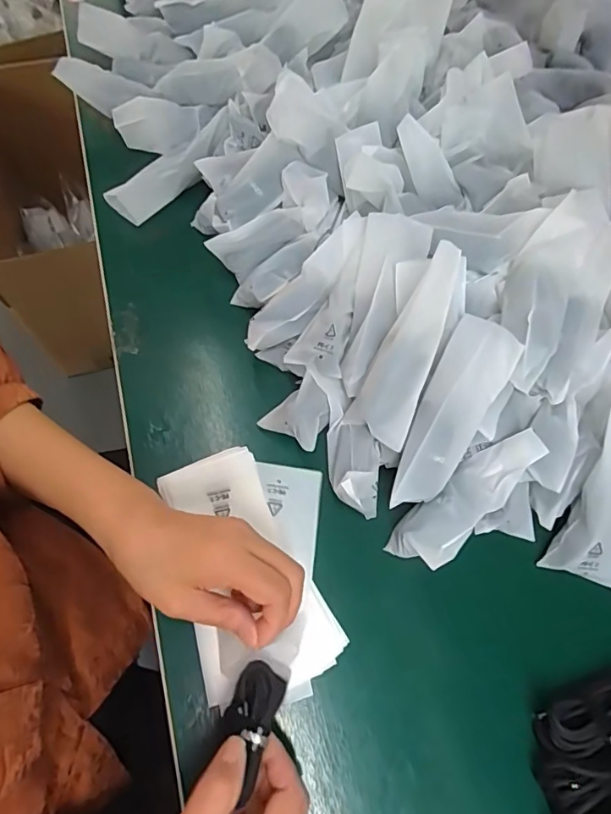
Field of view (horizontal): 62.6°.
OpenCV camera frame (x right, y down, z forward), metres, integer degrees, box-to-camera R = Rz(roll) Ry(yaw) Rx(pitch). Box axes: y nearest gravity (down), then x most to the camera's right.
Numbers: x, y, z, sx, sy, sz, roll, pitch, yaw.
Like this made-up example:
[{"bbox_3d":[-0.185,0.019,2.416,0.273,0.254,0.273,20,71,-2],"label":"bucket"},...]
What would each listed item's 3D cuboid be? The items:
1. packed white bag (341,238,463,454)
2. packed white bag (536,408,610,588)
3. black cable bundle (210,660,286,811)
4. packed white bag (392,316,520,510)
[{"bbox_3d":[0.079,-0.045,0.384,0.047,0.014,0.153,24,109,12],"label":"packed white bag"},{"bbox_3d":[0.236,0.065,0.387,0.052,0.027,0.146,18,98,10],"label":"packed white bag"},{"bbox_3d":[-0.034,0.195,0.304,0.034,0.016,0.074,6,71,5],"label":"black cable bundle"},{"bbox_3d":[0.111,0.006,0.383,0.050,0.023,0.149,26,94,12],"label":"packed white bag"}]

